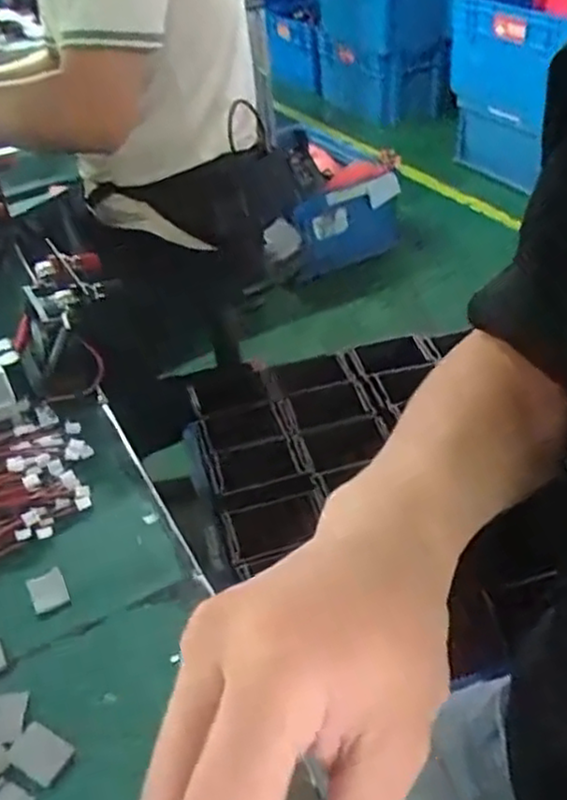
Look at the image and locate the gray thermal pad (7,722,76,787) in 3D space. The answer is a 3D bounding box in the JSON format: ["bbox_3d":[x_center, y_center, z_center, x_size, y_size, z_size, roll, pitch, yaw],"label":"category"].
[{"bbox_3d":[-0.107,0.153,0.309,0.027,0.004,0.019,19,42,26],"label":"gray thermal pad"}]

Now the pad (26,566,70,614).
[{"bbox_3d":[-0.126,0.101,0.379,0.018,0.004,0.024,-19,40,-21],"label":"pad"}]

